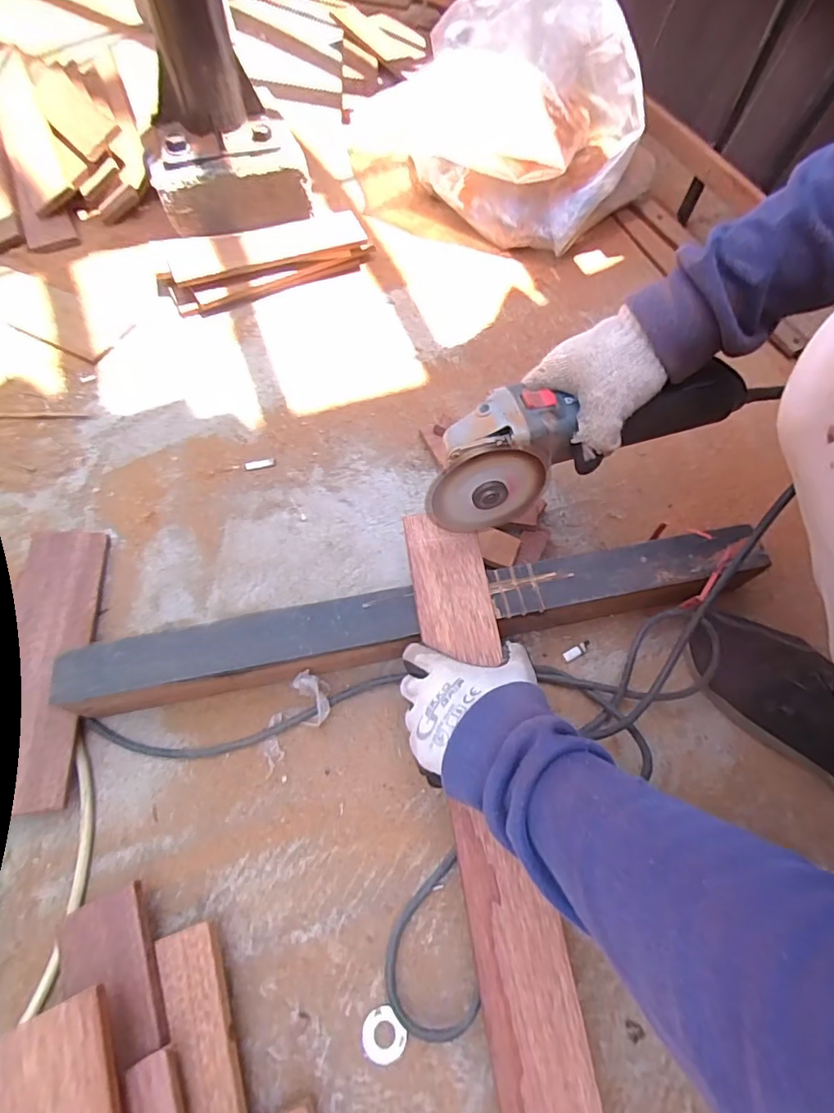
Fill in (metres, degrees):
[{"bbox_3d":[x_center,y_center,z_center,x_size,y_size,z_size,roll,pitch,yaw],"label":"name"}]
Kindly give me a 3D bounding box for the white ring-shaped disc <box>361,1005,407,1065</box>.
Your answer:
[{"bbox_3d":[-0.024,0.347,0.378,0.031,0.006,0.032,-1,68,2],"label":"white ring-shaped disc"}]

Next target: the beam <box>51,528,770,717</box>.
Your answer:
[{"bbox_3d":[0.019,0.056,0.486,0.633,0.074,0.067,-10,65,-7],"label":"beam"}]

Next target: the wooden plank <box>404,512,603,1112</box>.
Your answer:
[{"bbox_3d":[0.088,0.356,0.326,0.064,0.015,0.844,-8,68,-6],"label":"wooden plank"}]

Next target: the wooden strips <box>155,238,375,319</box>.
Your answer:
[{"bbox_3d":[-0.199,-0.378,0.707,0.294,0.043,0.066,-13,65,-8],"label":"wooden strips"}]

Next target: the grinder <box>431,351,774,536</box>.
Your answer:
[{"bbox_3d":[0.147,-0.110,0.449,0.301,0.079,0.082,-17,66,-6],"label":"grinder"}]

